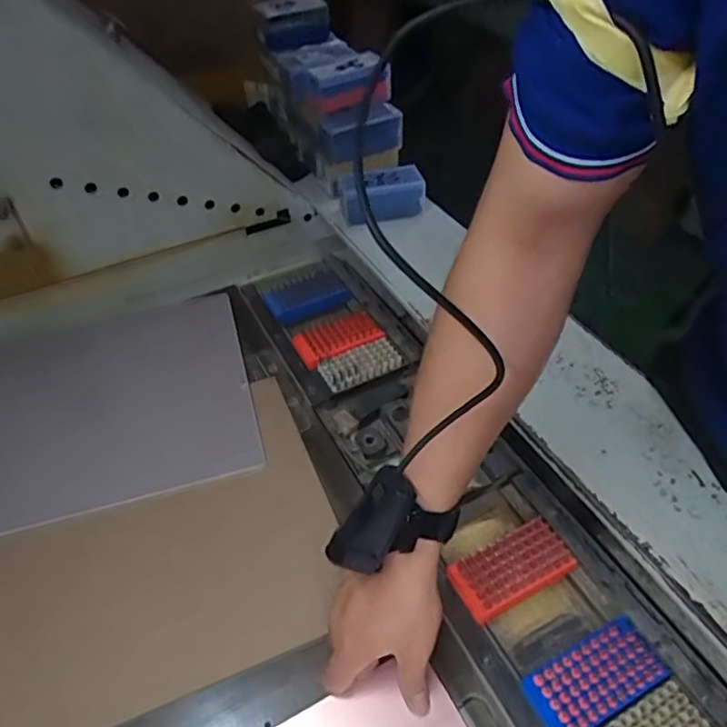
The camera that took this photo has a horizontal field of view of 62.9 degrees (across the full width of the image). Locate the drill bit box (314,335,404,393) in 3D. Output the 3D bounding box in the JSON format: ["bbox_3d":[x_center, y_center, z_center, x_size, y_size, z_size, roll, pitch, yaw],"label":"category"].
[{"bbox_3d":[-0.003,0.004,0.755,0.100,0.024,0.050,-24,49,-20],"label":"drill bit box"}]

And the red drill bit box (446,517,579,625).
[{"bbox_3d":[0.138,0.191,0.554,0.106,0.028,0.055,-22,48,-19],"label":"red drill bit box"}]

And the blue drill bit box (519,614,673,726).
[{"bbox_3d":[0.191,0.260,0.490,0.116,0.017,0.054,-21,48,-18],"label":"blue drill bit box"}]

